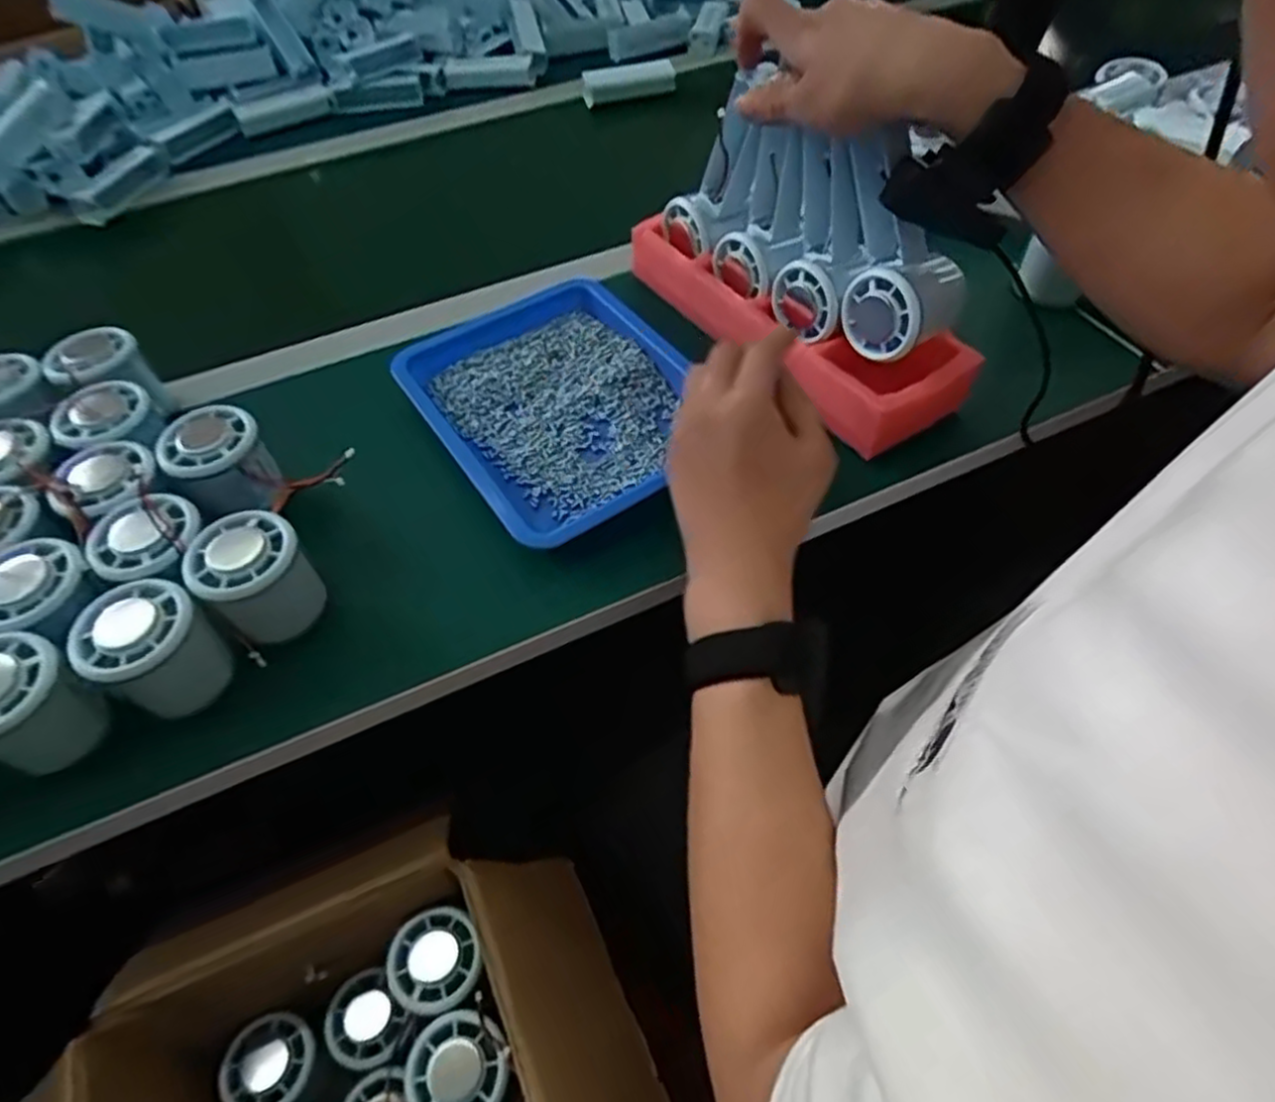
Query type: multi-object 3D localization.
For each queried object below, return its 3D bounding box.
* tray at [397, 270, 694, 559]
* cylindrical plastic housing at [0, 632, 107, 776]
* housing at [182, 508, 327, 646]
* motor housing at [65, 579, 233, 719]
[{"bbox_3d":[-0.050,-0.106,0.521,0.176,0.028,0.223,-28,56,-19],"label":"tray"},{"bbox_3d":[-0.310,0.079,0.373,0.052,0.059,0.053,-1,52,1],"label":"cylindrical plastic housing"},{"bbox_3d":[-0.213,0.016,0.415,0.057,0.057,0.054,-32,58,-21],"label":"housing"},{"bbox_3d":[-0.254,0.052,0.391,0.056,0.055,0.061,31,59,23],"label":"motor housing"}]

